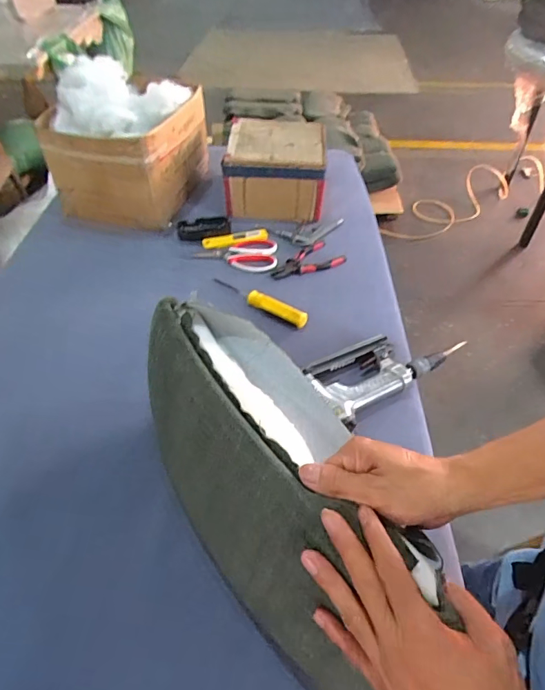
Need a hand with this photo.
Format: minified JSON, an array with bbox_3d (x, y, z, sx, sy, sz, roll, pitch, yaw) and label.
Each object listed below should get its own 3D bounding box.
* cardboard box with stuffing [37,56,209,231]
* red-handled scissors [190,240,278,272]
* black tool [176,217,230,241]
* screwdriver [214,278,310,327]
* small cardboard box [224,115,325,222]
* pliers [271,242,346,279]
[{"bbox_3d":[-0.310,-0.445,0.962,0.254,0.247,0.284,11,48,9],"label":"cardboard box with stuffing"},{"bbox_3d":[-0.073,-0.182,0.895,0.163,0.012,0.094,0,47,0],"label":"red-handled scissors"},{"bbox_3d":[-0.145,-0.248,0.939,0.110,0.016,0.064,-9,48,-9],"label":"black tool"},{"bbox_3d":[-0.026,-0.082,0.783,0.196,0.021,0.028,28,53,24],"label":"screwdriver"},{"bbox_3d":[0.007,-0.399,1.006,0.206,0.136,0.210,2,47,2],"label":"small cardboard box"},{"bbox_3d":[0.067,-0.158,0.868,0.152,0.011,0.077,-31,54,-26],"label":"pliers"}]

